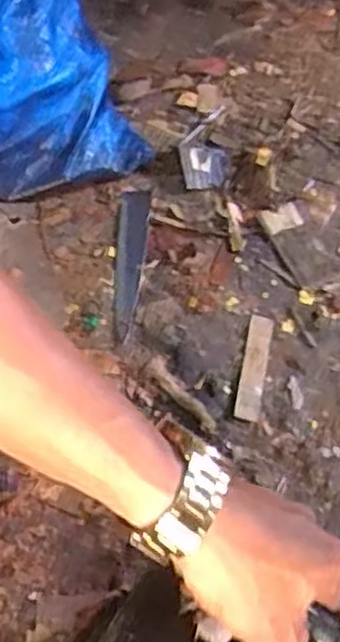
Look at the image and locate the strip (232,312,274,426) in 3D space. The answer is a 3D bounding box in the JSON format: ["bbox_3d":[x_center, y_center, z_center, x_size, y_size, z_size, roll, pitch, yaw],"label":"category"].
[{"bbox_3d":[0.071,0.039,0.606,0.021,0.004,0.105,11,52,6],"label":"strip"}]

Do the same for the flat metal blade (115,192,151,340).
[{"bbox_3d":[-0.038,-0.058,0.676,0.029,0.005,0.189,1,50,2],"label":"flat metal blade"}]

